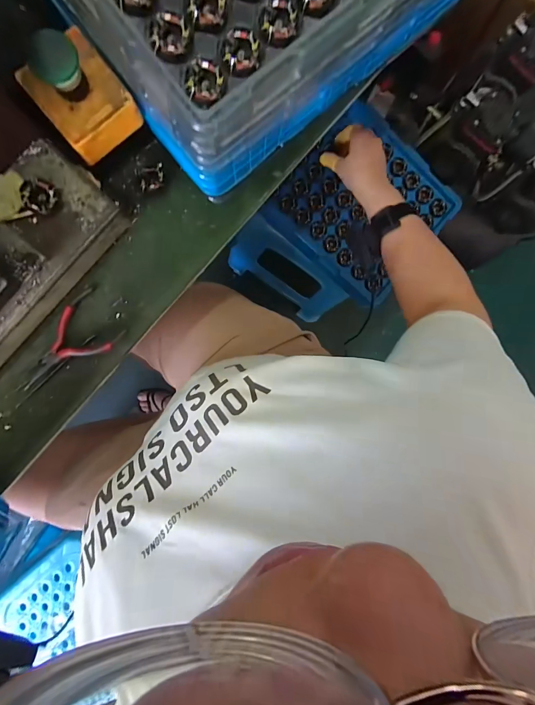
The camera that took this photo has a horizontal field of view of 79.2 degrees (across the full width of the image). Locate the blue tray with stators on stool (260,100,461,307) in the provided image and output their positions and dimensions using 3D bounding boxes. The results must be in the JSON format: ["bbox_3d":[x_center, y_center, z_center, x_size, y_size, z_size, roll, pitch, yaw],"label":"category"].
[{"bbox_3d":[0.190,-0.288,0.645,0.286,0.052,0.281,40,90,-9],"label":"blue tray with stators on stool"}]

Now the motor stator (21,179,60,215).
[{"bbox_3d":[-0.210,-0.144,0.298,0.028,0.011,0.028,-1,96,-6],"label":"motor stator"}]

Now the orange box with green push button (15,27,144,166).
[{"bbox_3d":[-0.168,-0.231,0.284,0.070,0.060,0.075,-40,98,-1],"label":"orange box with green push button"}]

